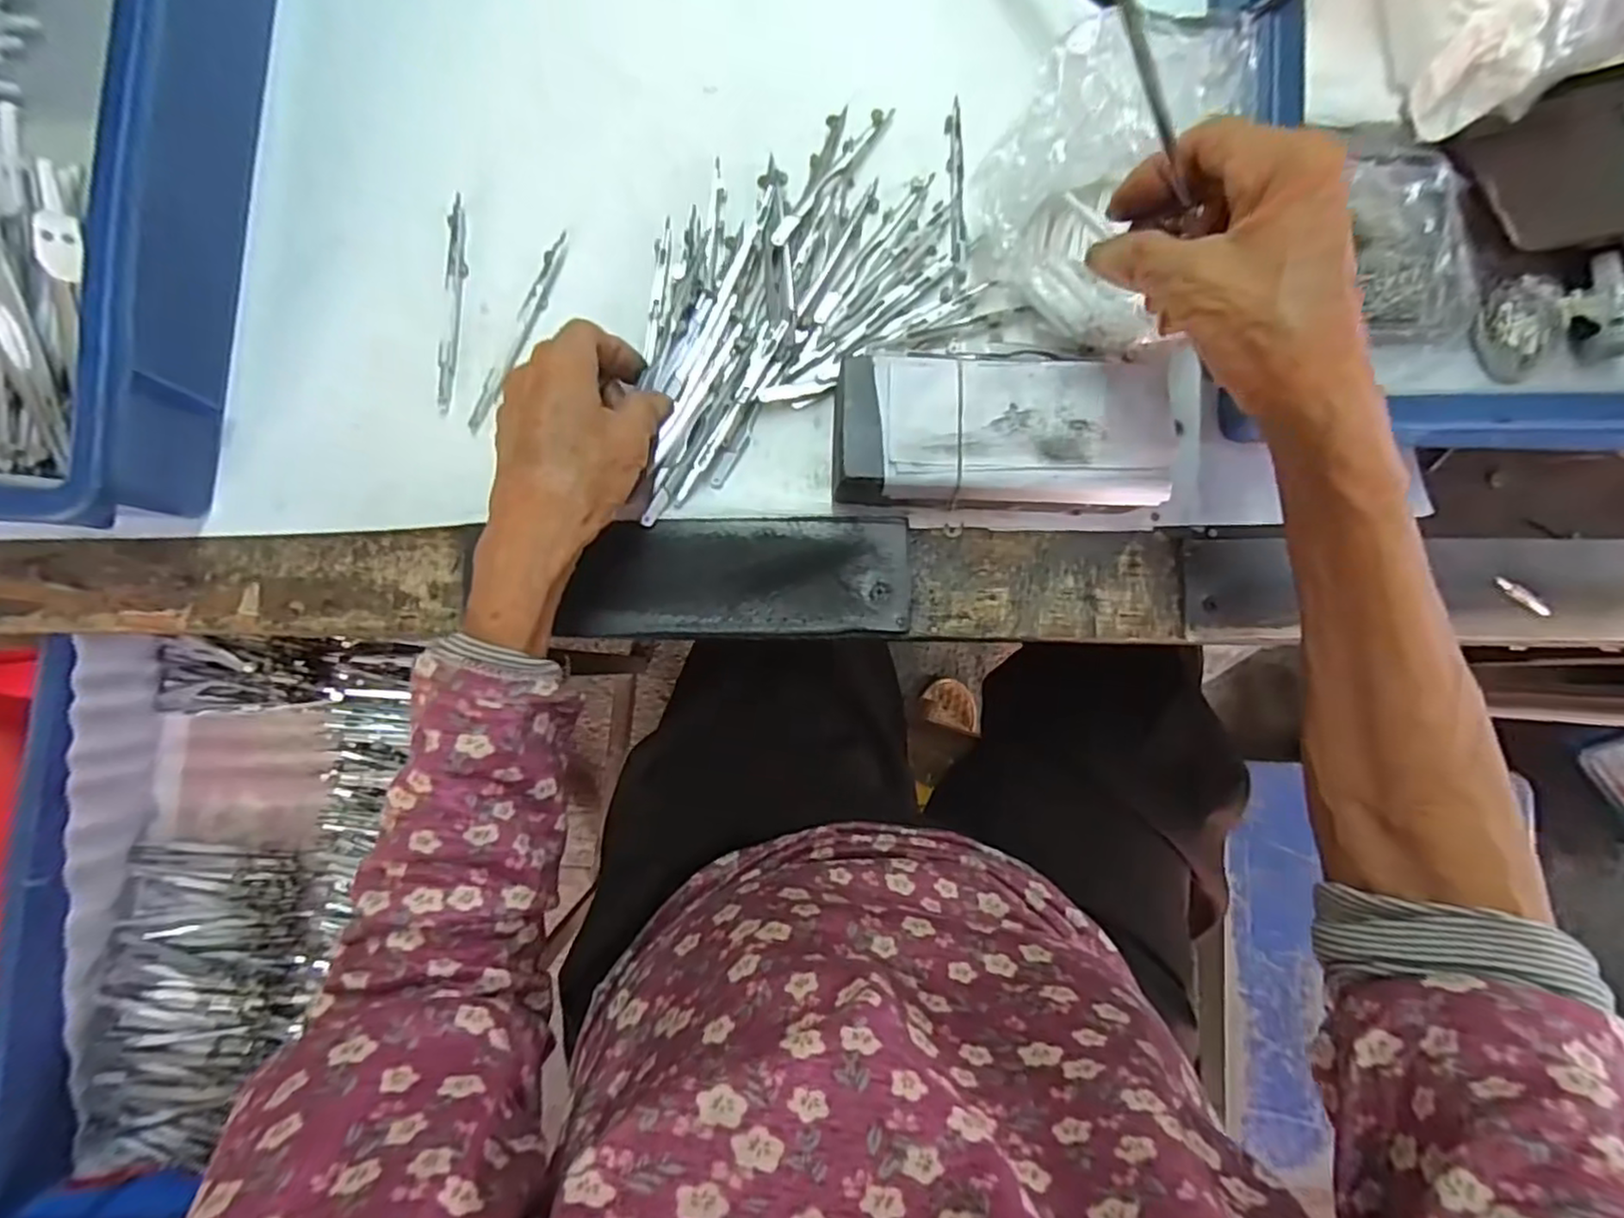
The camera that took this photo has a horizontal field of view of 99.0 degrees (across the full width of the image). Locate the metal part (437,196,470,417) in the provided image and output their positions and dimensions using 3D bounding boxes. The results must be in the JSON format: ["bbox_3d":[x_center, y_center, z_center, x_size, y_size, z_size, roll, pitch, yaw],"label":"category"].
[{"bbox_3d":[-0.181,-0.153,0.349,0.009,0.006,0.112,2,85,-2],"label":"metal part"}]

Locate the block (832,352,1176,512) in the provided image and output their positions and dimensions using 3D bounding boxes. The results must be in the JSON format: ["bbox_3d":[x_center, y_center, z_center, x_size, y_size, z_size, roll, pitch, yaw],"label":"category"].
[{"bbox_3d":[0.088,-0.081,0.330,0.150,0.039,0.064,3,85,-2],"label":"block"}]

